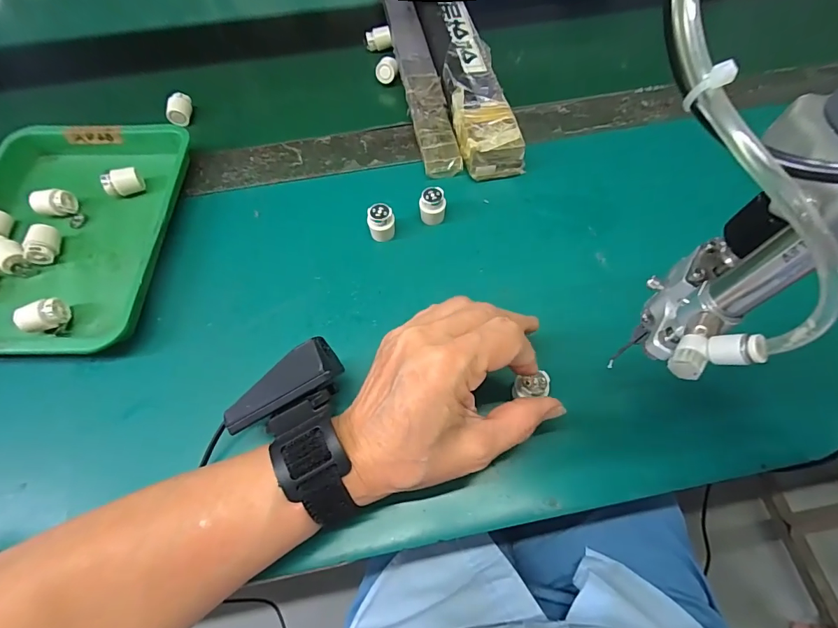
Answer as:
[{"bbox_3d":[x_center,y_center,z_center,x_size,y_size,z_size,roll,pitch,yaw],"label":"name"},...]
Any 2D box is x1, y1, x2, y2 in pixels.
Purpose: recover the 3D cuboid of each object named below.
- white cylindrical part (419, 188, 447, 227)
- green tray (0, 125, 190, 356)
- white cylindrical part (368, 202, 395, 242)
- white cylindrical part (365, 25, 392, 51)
[{"bbox_3d":[0.012,-0.088,0.338,0.021,0.030,0.018,2,63,2],"label":"white cylindrical part"},{"bbox_3d":[-0.282,-0.066,0.332,0.163,0.030,0.210,-3,63,-1],"label":"green tray"},{"bbox_3d":[-0.030,-0.073,0.331,0.020,0.031,0.017,-2,63,0],"label":"white cylindrical part"},{"bbox_3d":[-0.045,-0.312,0.462,0.029,0.017,0.017,-2,63,0],"label":"white cylindrical part"}]

